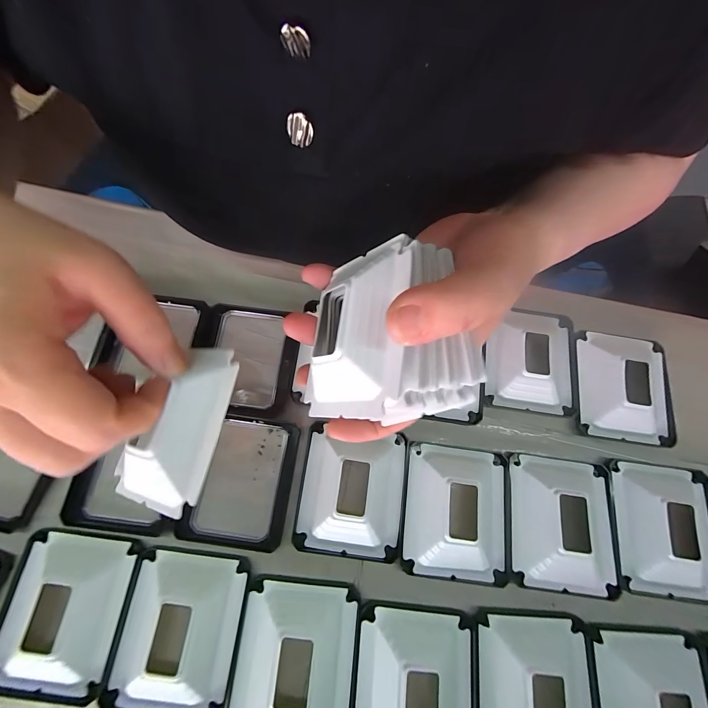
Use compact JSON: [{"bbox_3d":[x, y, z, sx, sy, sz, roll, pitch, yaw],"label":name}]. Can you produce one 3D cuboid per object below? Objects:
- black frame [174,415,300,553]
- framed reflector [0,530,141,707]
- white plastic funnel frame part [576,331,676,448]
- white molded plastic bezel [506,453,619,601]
[{"bbox_3d":[-0.074,0.083,0.209,0.065,0.005,0.079,8,73,1],"label":"black frame"},{"bbox_3d":[-0.171,0.150,0.180,0.068,0.013,0.080,7,73,1],"label":"framed reflector"},{"bbox_3d":[0.198,0.022,0.228,0.067,0.014,0.077,9,76,1],"label":"white plastic funnel frame part"},{"bbox_3d":[0.135,0.108,0.199,0.068,0.015,0.079,8,73,1],"label":"white molded plastic bezel"}]

